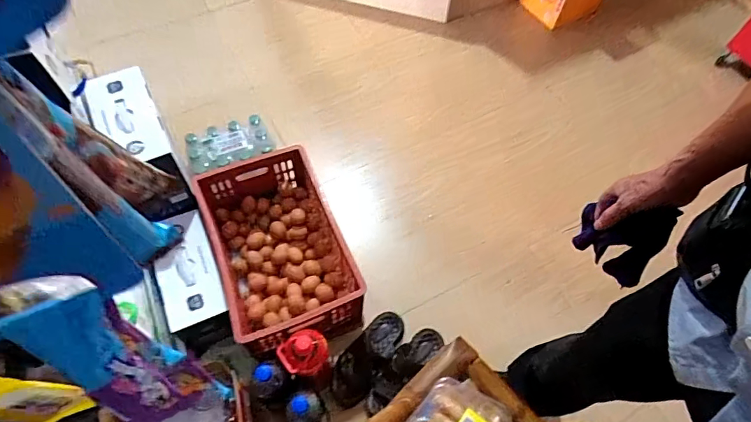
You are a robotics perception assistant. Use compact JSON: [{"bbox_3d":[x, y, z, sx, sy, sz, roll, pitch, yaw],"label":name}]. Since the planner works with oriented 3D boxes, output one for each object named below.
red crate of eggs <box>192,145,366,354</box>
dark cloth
[{"bbox_3d":[-0.243,0.107,1.156,0.297,0.224,0.445,-19,62,-14],"label":"red crate of eggs"},{"bbox_3d":[0.371,0.035,0.680,0.055,0.137,0.124,-35,67,-21],"label":"dark cloth"}]

